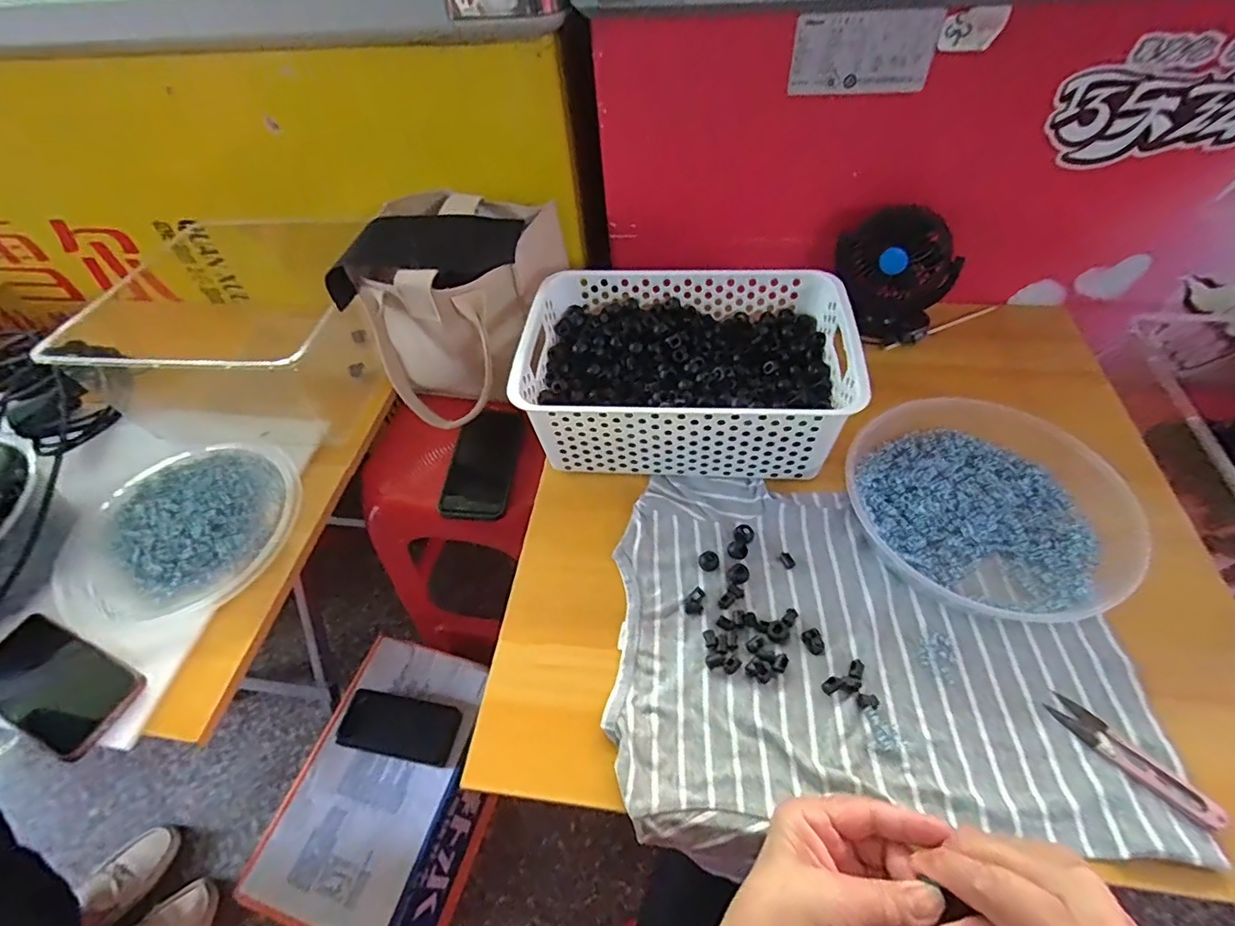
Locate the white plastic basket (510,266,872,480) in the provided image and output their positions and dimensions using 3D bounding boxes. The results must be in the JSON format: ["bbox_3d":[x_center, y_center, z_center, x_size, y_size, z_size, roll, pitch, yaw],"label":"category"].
[{"bbox_3d":[0.067,-0.095,0.560,0.301,0.097,0.201,1,52,6],"label":"white plastic basket"}]

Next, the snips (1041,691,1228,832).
[{"bbox_3d":[0.351,0.202,0.380,0.022,0.011,0.100,-34,57,-20],"label":"snips"}]

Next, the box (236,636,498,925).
[{"bbox_3d":[-0.304,0.463,0.802,0.211,0.206,0.328,11,54,12],"label":"box"}]

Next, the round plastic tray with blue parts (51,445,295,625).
[{"bbox_3d":[-0.463,0.057,0.590,0.224,0.024,0.209,-2,52,3],"label":"round plastic tray with blue parts"}]

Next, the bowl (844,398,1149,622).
[{"bbox_3d":[0.323,0.029,0.494,0.221,0.047,0.204,-2,52,3],"label":"bowl"}]

